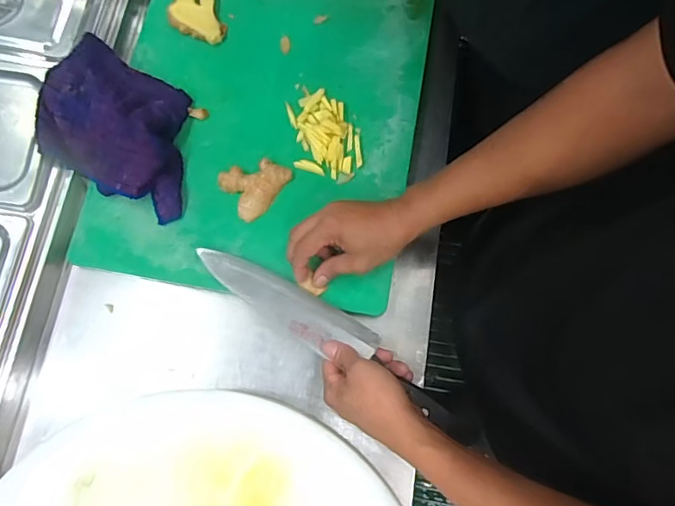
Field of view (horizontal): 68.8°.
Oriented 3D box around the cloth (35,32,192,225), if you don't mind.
[{"bbox_3d":[-0.228,-0.138,0.534,0.176,0.059,0.143,27,77,8],"label":"cloth"}]

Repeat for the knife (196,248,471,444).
[{"bbox_3d":[-0.006,0.078,0.489,0.303,0.028,0.046,31,75,12],"label":"knife"}]

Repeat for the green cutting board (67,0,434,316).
[{"bbox_3d":[-0.082,-0.173,0.566,0.339,0.017,0.442,9,77,4],"label":"green cutting board"}]

